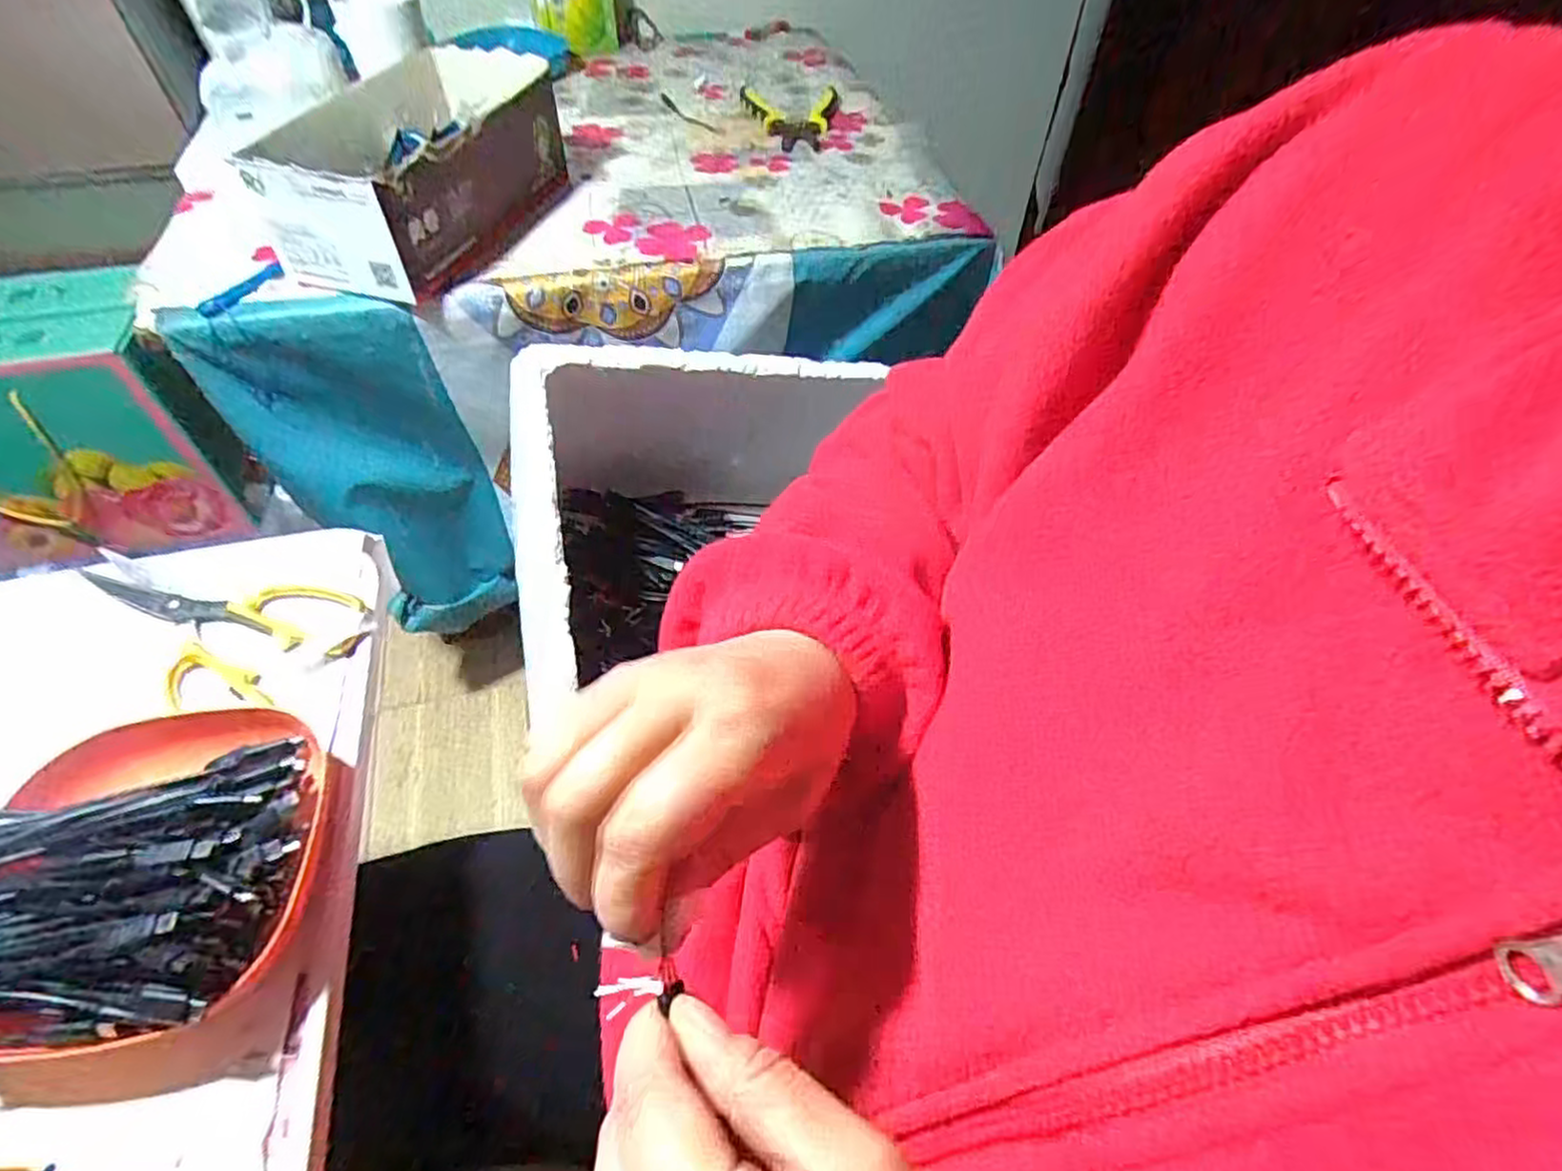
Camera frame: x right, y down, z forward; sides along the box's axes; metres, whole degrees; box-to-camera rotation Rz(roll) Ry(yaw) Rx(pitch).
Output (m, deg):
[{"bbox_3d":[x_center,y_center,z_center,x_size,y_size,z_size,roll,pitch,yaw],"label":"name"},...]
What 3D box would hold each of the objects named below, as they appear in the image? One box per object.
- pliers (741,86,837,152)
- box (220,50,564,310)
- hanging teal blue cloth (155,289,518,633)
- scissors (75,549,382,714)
[{"bbox_3d":[0.011,-0.515,0.805,0.106,0.019,0.147,0,52,-2],"label":"pliers"},{"bbox_3d":[-0.294,-0.353,0.619,0.145,0.100,0.256,13,53,8],"label":"box"},{"bbox_3d":[-0.385,-0.095,0.712,0.178,0.376,0.071,-13,54,-10],"label":"hanging teal blue cloth"},{"bbox_3d":[-0.320,0.025,0.401,0.174,0.011,0.075,8,52,4],"label":"scissors"}]

